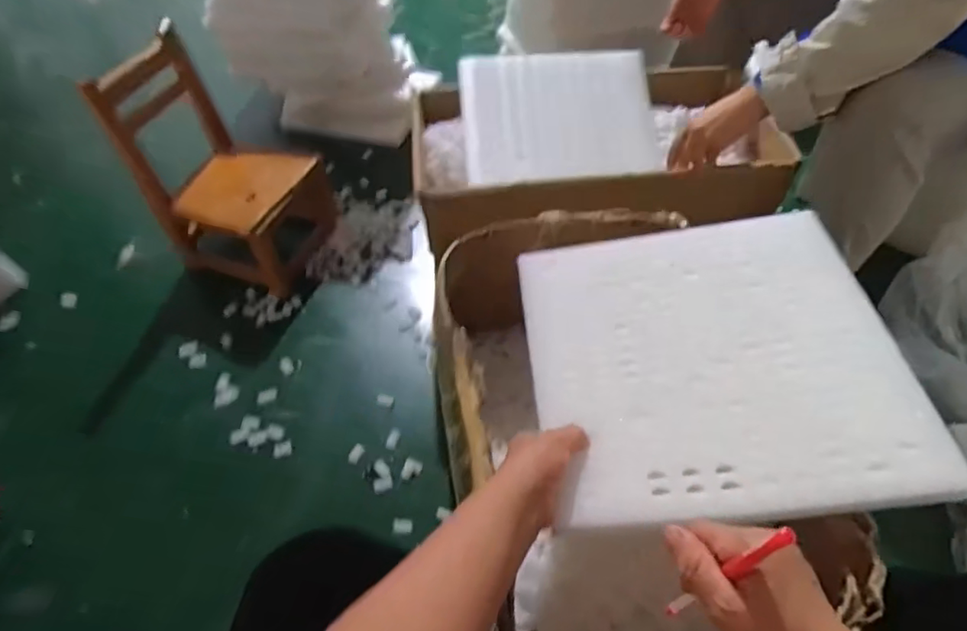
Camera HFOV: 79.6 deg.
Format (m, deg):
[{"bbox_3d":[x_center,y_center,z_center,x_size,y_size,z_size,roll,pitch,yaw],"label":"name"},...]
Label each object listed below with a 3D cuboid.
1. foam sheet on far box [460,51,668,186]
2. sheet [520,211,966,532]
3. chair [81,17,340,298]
[{"bbox_3d":[0.138,-0.366,1.059,0.343,0.022,0.267,-4,72,-1],"label":"foam sheet on far box"},{"bbox_3d":[0.219,0.034,0.573,0.332,0.015,0.319,-8,55,5],"label":"sheet"},{"bbox_3d":[-0.497,-0.296,1.173,0.287,0.402,0.286,17,52,14],"label":"chair"}]

